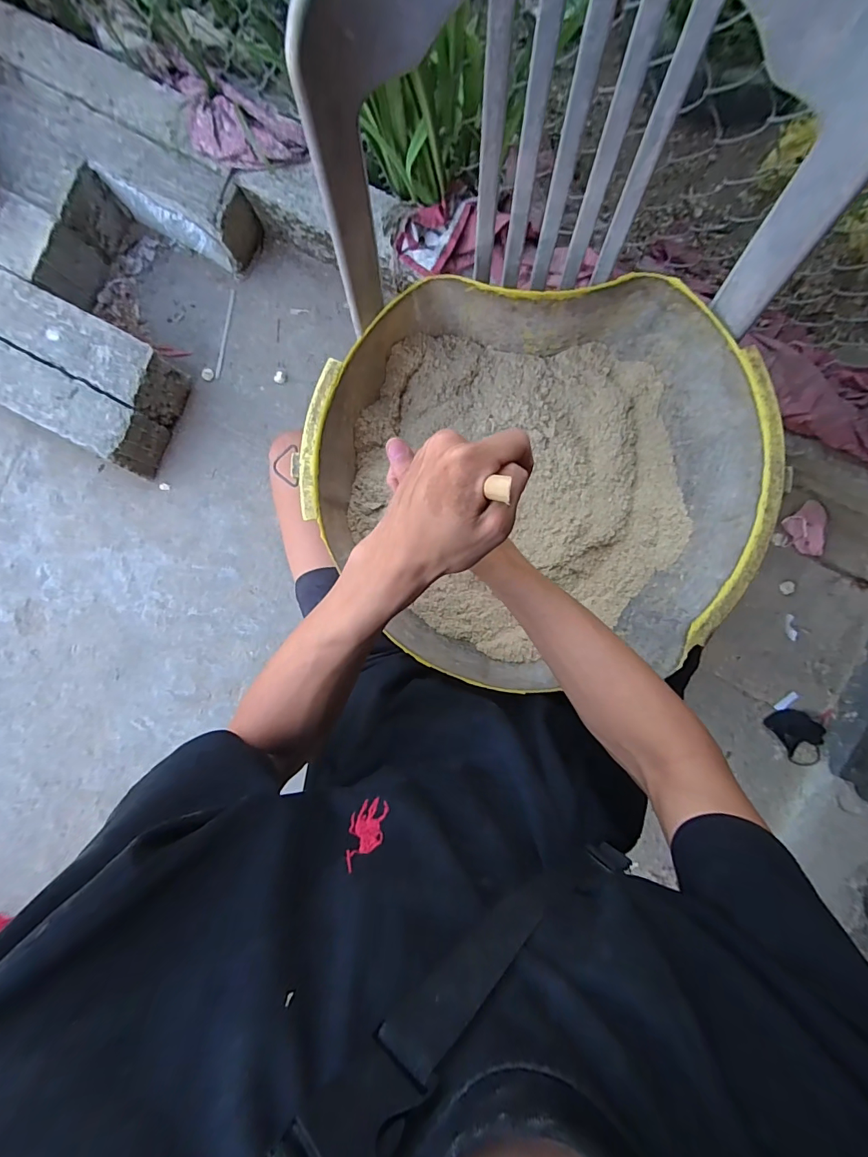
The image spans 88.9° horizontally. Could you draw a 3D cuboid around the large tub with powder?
[{"bbox_3d":[0.097,-0.099,0.484,0.434,0.129,0.379,3,94,4],"label":"large tub with powder"}]

